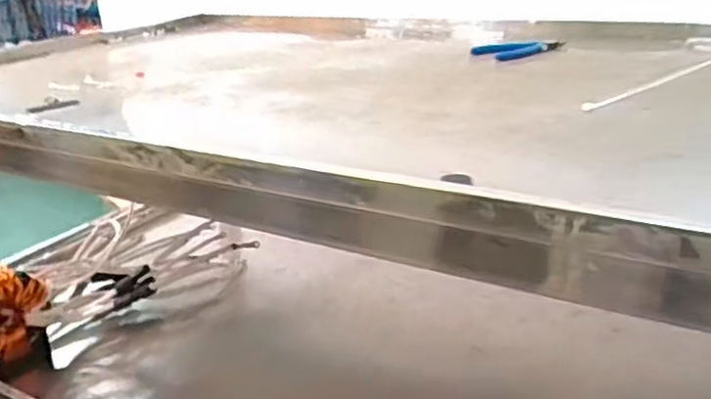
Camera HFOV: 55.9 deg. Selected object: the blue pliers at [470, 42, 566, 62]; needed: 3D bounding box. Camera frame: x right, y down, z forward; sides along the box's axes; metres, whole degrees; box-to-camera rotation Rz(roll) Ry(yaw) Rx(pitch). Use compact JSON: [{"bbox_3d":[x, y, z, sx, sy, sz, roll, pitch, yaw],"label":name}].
[{"bbox_3d":[0.249,-0.220,0.980,0.150,0.016,0.050,-10,23,-17],"label":"blue pliers"}]

